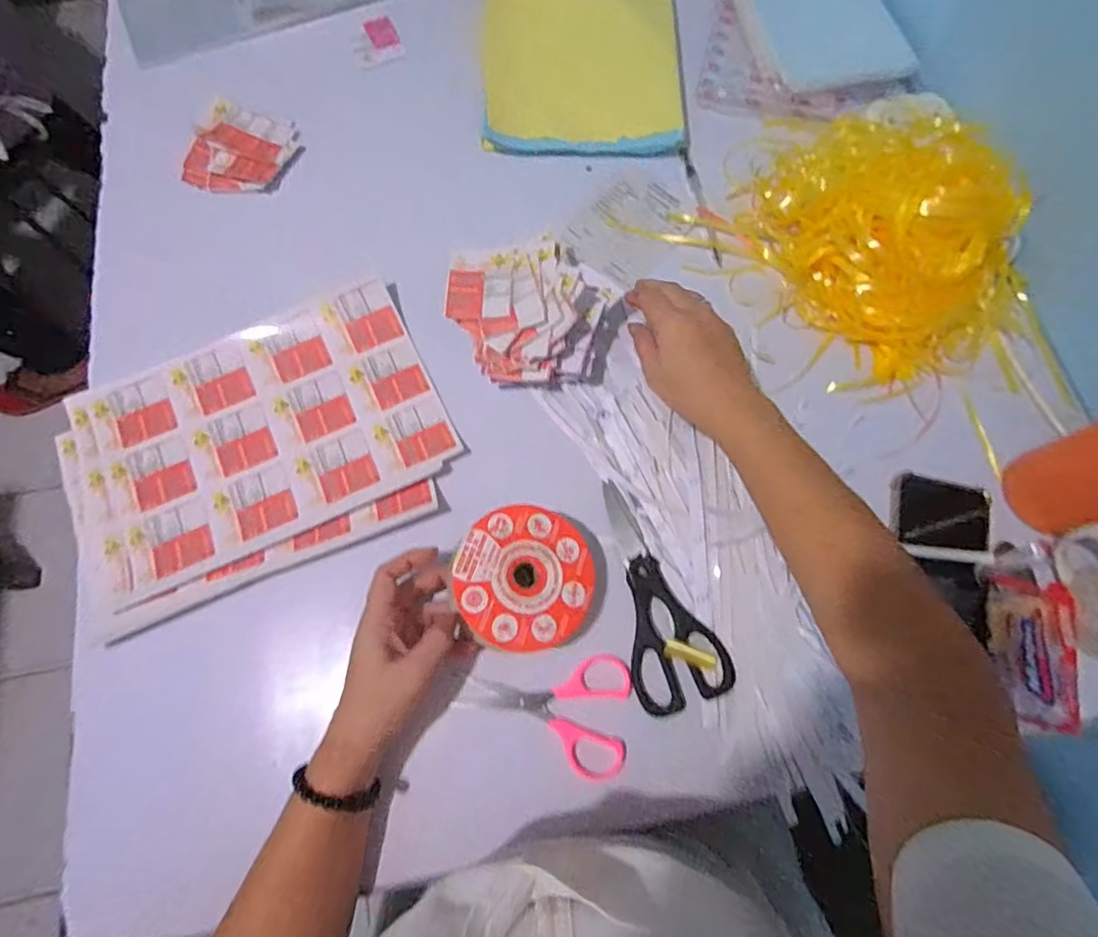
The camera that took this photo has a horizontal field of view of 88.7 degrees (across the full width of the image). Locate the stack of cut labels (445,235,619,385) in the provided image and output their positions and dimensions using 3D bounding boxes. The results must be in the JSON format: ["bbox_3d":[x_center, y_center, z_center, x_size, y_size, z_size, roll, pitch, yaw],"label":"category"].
[{"bbox_3d":[-0.023,-0.142,0.516,0.141,0.064,0.128,21,74,8],"label":"stack of cut labels"}]

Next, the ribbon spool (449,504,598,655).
[{"bbox_3d":[-0.019,0.084,0.434,0.108,0.016,0.108,5,72,-15],"label":"ribbon spool"}]

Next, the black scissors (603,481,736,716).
[{"bbox_3d":[0.076,0.104,0.460,0.076,0.009,0.185,-25,73,-7],"label":"black scissors"}]

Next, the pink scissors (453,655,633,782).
[{"bbox_3d":[-0.004,0.185,0.439,0.132,0.005,0.086,8,72,4],"label":"pink scissors"}]

